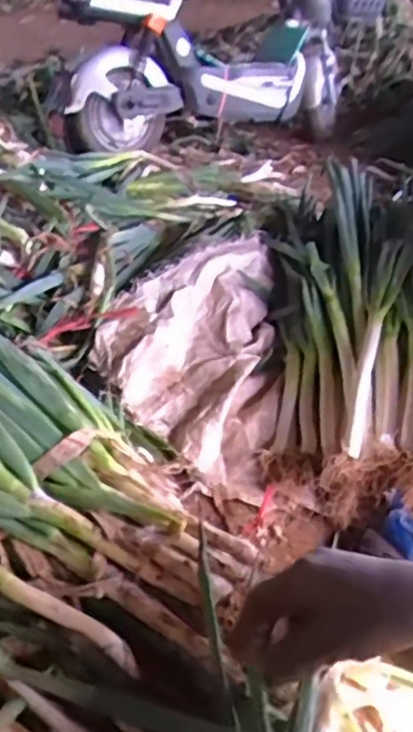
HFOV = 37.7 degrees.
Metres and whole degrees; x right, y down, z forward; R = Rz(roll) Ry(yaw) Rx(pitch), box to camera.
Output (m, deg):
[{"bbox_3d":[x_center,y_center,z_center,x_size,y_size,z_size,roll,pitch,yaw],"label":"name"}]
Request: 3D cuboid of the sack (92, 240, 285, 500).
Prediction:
[{"bbox_3d":[-0.023,-0.054,1.261,0.380,0.163,0.661,11,36,6],"label":"sack"}]

